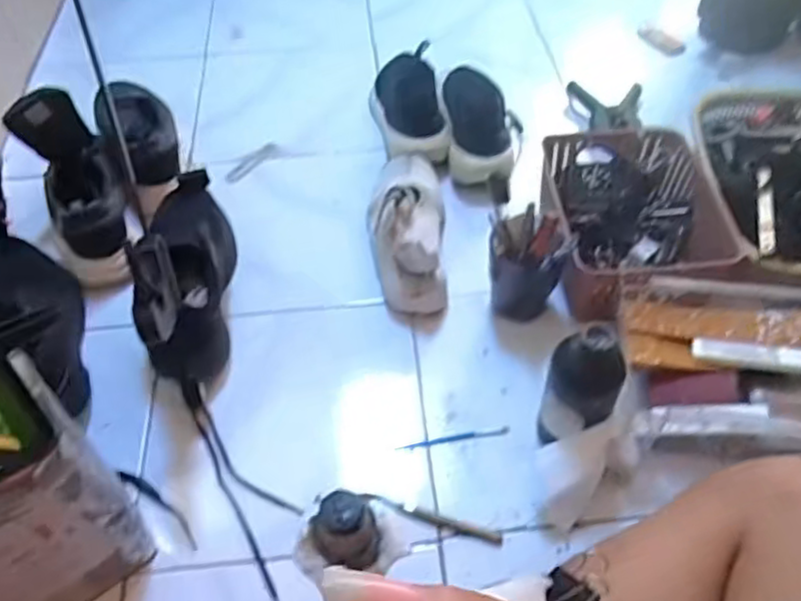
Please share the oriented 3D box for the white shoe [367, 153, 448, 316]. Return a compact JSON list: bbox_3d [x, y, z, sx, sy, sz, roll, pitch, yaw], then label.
[{"bbox_3d":[0.008,-0.106,0.869,0.099,0.086,0.255,-4,52,-1],"label":"white shoe"}]

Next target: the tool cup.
[{"bbox_3d":[0.135,-0.032,0.775,0.064,0.120,0.070,-25,55,-16],"label":"tool cup"}]

